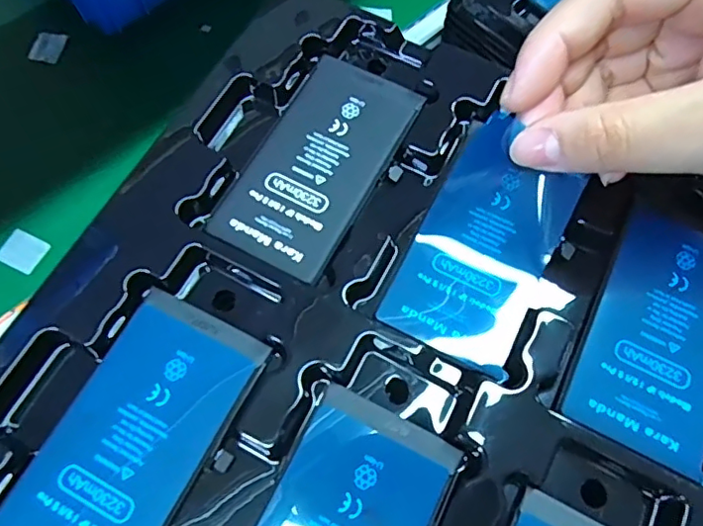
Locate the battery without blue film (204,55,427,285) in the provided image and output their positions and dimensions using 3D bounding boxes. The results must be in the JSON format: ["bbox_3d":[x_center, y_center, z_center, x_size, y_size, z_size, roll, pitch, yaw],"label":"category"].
[{"bbox_3d":[-0.011,-0.037,0.201,0.044,0.004,0.084,26,69,11],"label":"battery without blue film"}]

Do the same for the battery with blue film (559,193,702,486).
[{"bbox_3d":[0.100,0.019,0.180,0.042,0.004,0.083,26,69,11],"label":"battery with blue film"}]

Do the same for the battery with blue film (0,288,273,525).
[{"bbox_3d":[-0.064,0.051,0.163,0.043,0.004,0.083,26,69,11],"label":"battery with blue film"}]

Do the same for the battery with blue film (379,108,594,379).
[{"bbox_3d":[0.047,-0.010,0.192,0.042,0.004,0.089,25,69,10],"label":"battery with blue film"}]

